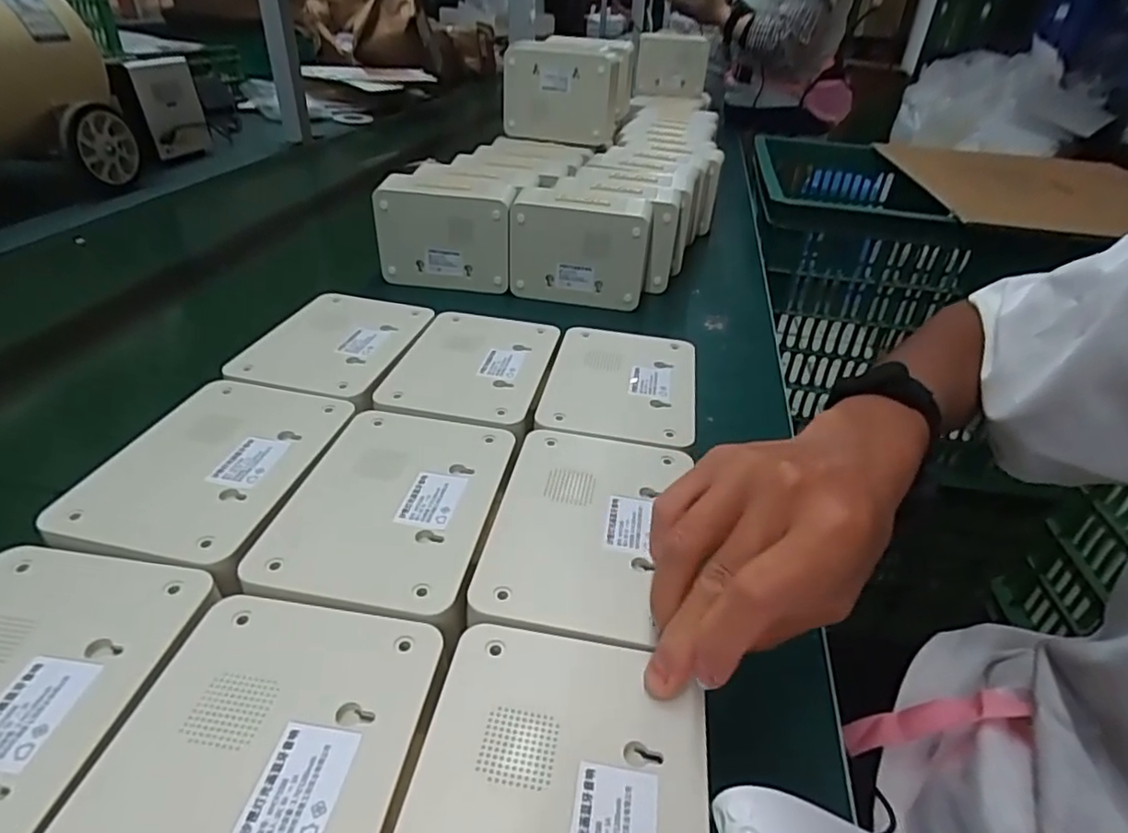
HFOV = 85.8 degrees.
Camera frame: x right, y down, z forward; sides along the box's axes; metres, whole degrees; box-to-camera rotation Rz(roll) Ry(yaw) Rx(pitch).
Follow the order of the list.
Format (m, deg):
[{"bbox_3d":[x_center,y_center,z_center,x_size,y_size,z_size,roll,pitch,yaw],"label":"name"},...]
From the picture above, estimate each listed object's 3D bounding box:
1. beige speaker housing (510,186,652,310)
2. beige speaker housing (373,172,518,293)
[{"bbox_3d":[0.017,-0.178,0.639,0.140,0.103,0.053,8,35,5],"label":"beige speaker housing"},{"bbox_3d":[-0.125,-0.198,0.654,0.139,0.104,0.055,5,35,1],"label":"beige speaker housing"}]

